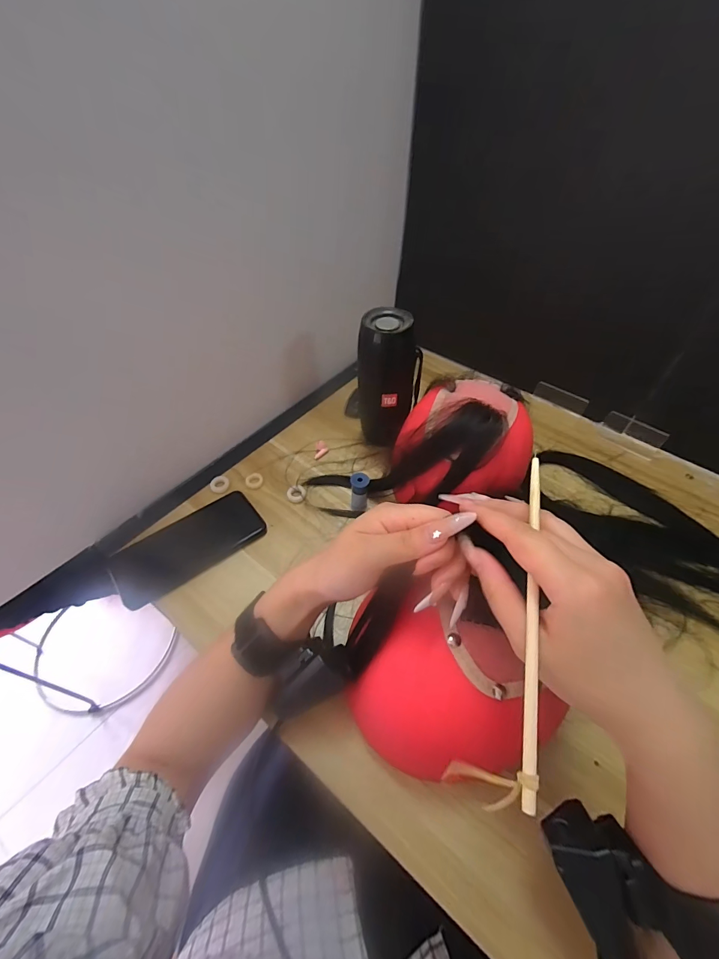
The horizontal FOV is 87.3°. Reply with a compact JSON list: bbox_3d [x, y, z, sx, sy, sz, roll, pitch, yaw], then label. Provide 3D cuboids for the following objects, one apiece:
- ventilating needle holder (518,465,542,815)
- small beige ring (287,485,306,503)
[{"bbox_3d":[0.093,0.069,0.203,0.006,0.004,0.177,10,68,6],"label":"ventilating needle holder"},{"bbox_3d":[-0.081,0.018,0.482,0.023,0.005,0.025,1,50,-1],"label":"small beige ring"}]

